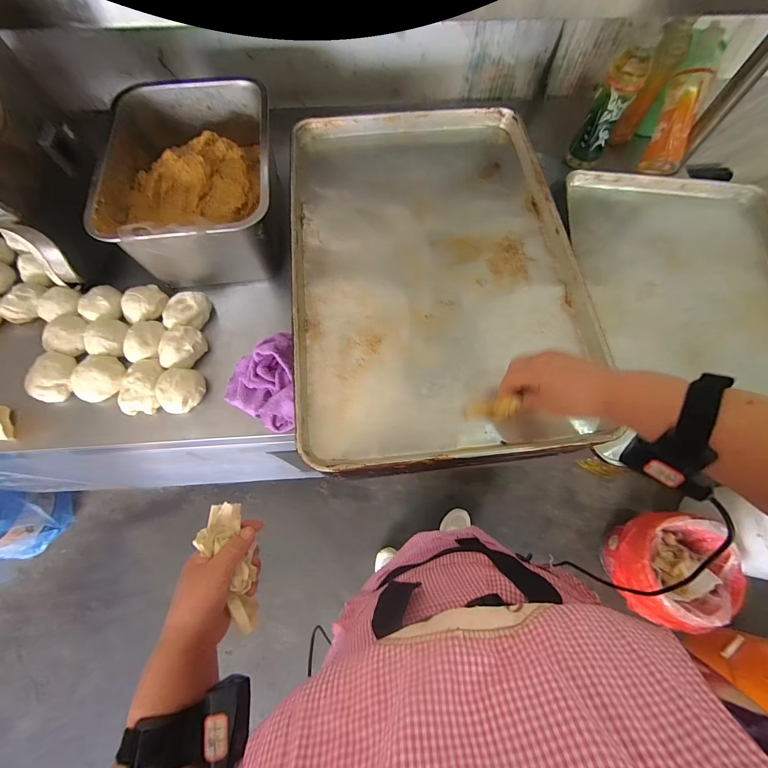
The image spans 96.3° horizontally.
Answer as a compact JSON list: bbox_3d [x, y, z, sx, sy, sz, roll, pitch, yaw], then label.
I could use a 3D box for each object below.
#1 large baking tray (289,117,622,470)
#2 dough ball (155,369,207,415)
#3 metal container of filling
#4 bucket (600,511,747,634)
[{"bbox_3d":[0.069,-0.186,0.518,0.396,0.040,0.601,-6,69,-1],"label":"large baking tray"},{"bbox_3d":[-0.324,0.006,0.546,0.064,0.040,0.070,0,69,1],"label":"dough ball"},{"bbox_3d":[-0.315,-0.344,0.606,0.257,0.166,0.367,-9,69,-2],"label":"metal container of filling"},{"bbox_3d":[0.870,0.564,1.059,0.273,0.234,0.299,0,69,1],"label":"bucket"}]

